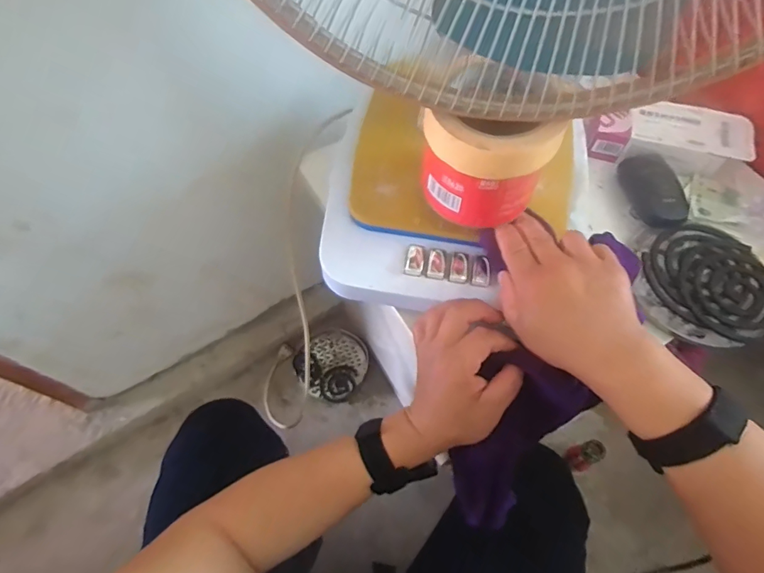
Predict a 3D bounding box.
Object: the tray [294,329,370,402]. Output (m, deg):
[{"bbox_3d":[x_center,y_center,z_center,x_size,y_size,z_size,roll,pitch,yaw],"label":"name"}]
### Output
[{"bbox_3d":[-0.095,0.155,0.894,0.135,0.024,0.129,-33,65,-16],"label":"tray"}]

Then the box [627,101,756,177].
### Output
[{"bbox_3d":[0.355,-0.171,0.525,0.132,0.035,0.078,18,63,12],"label":"box"}]

